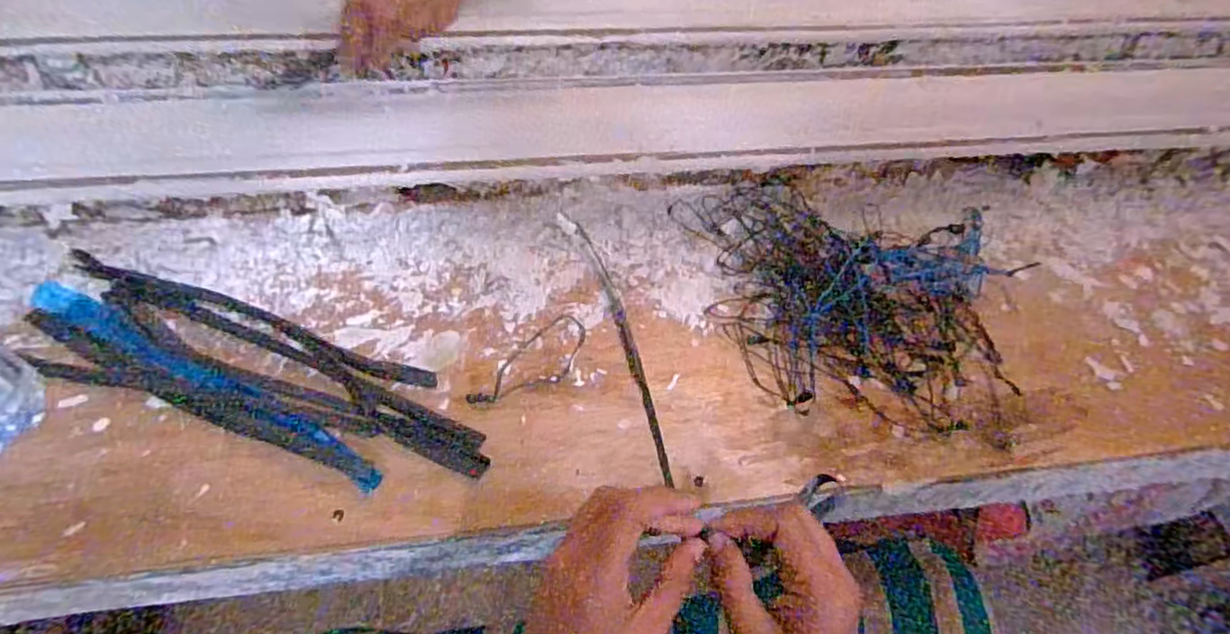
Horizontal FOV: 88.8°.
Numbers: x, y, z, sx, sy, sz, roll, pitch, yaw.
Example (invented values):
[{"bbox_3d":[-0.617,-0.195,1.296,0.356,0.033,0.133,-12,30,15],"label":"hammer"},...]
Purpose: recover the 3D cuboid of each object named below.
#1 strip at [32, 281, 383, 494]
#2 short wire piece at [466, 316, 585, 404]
[{"bbox_3d":[-0.283,0.041,0.432,0.287,0.012,0.023,24,56,12],"label":"strip"},{"bbox_3d":[-0.058,0.036,0.465,0.042,0.004,0.103,33,58,17],"label":"short wire piece"}]

